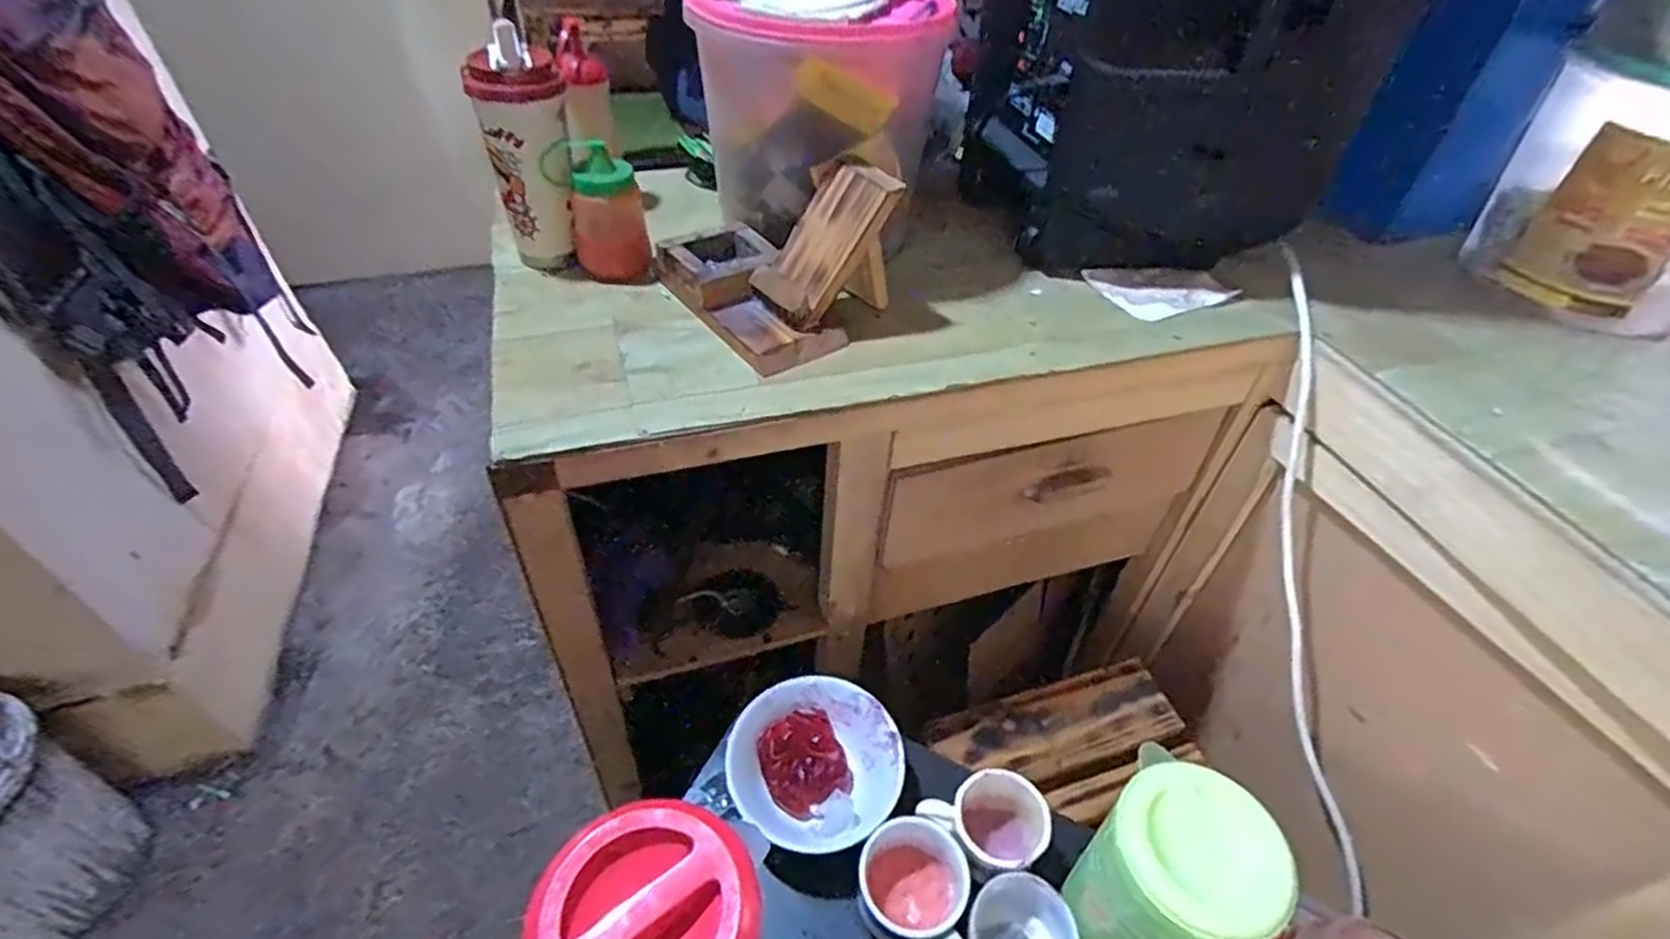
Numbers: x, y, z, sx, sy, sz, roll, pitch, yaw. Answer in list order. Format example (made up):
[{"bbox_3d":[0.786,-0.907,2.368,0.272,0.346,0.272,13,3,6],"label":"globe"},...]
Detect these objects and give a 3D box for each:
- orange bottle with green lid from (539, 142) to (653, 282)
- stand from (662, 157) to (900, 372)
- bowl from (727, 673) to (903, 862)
[{"bbox_3d":[-0.242,-0.265,0.751,0.079,0.124,0.067,-24,50,-24],"label":"orange bottle with green lid"},{"bbox_3d":[-0.051,-0.213,0.699,0.177,0.123,0.199,-24,50,-24],"label":"stand"},{"bbox_3d":[-0.018,0.276,0.680,0.152,0.057,0.147,1,45,-1],"label":"bowl"}]

